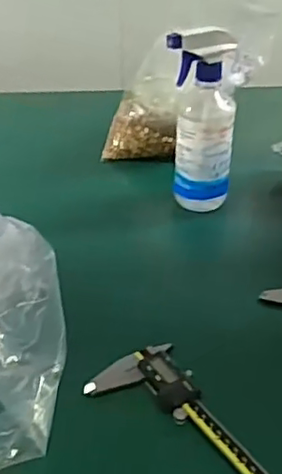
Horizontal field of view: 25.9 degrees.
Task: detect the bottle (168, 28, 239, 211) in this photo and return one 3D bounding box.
[{"bbox_3d":[0.070,-0.125,0.741,0.079,0.240,0.058,-3,34,-7],"label":"bottle"}]

